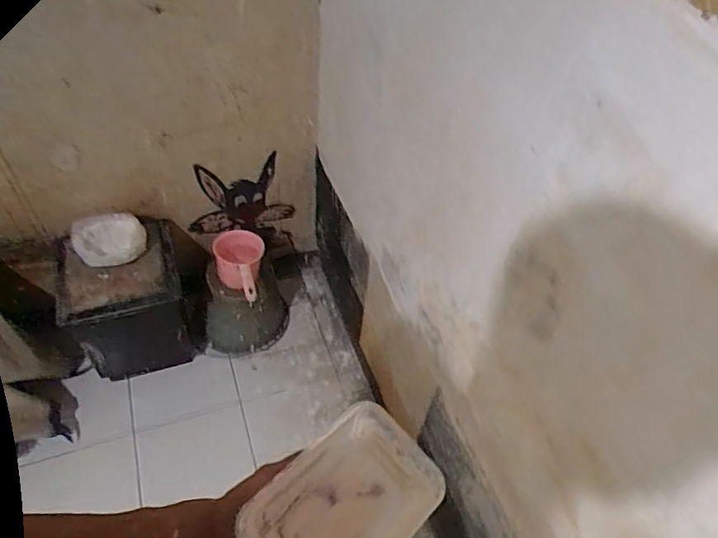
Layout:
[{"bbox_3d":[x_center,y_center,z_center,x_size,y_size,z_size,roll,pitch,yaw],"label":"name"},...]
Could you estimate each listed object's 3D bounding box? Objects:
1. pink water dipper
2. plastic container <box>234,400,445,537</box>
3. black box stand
[{"bbox_3d":[-0.331,-0.009,1.498,0.137,0.096,0.206,-2,52,-7],"label":"pink water dipper"},{"bbox_3d":[-0.011,0.213,0.489,0.171,0.054,0.115,-34,62,-27],"label":"plastic container"},{"bbox_3d":[-0.622,0.104,1.495,0.322,0.409,0.252,-20,56,-20],"label":"black box stand"}]

